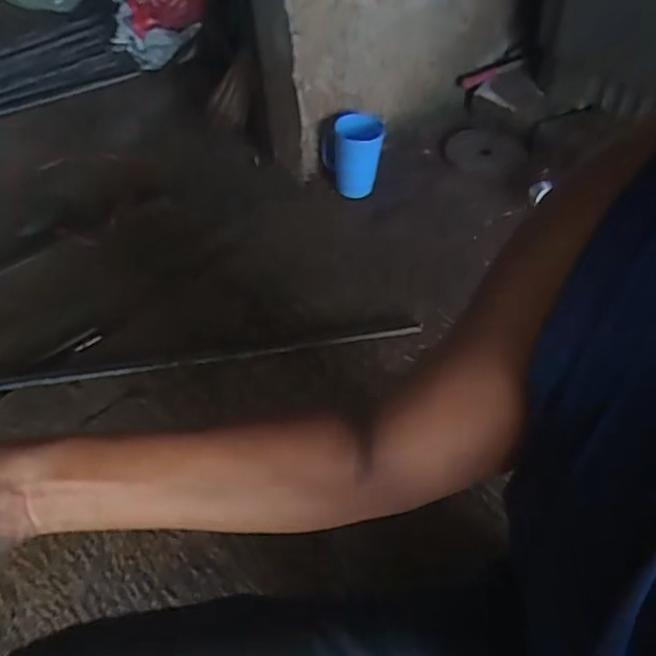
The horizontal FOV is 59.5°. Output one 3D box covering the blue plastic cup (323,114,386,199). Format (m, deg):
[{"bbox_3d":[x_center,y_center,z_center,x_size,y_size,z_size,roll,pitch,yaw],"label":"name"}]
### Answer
[{"bbox_3d":[0.053,-0.372,1.237,0.128,0.152,0.108,-3,50,3],"label":"blue plastic cup"}]

